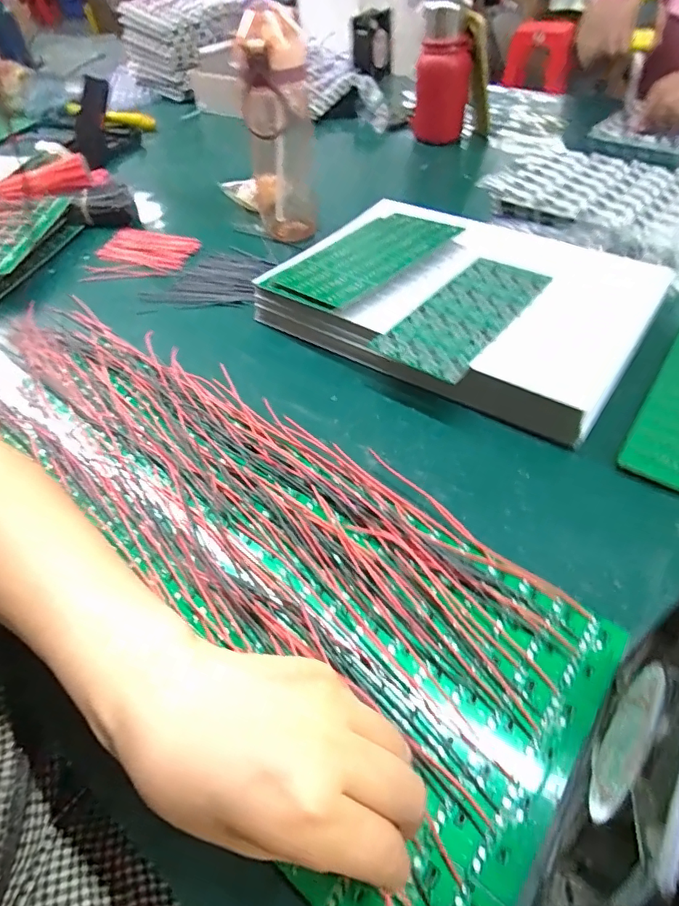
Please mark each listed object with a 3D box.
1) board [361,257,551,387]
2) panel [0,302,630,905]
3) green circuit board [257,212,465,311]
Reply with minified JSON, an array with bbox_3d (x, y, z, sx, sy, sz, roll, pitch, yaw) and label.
[{"bbox_3d":[0.114,-0.126,0.438,0.079,0.006,0.184,31,57,27],"label":"board"},{"bbox_3d":[-0.112,0.020,0.358,0.579,0.020,0.194,33,57,28],"label":"panel"},{"bbox_3d":[0.028,-0.201,0.502,0.103,0.009,0.202,33,57,32],"label":"green circuit board"}]

